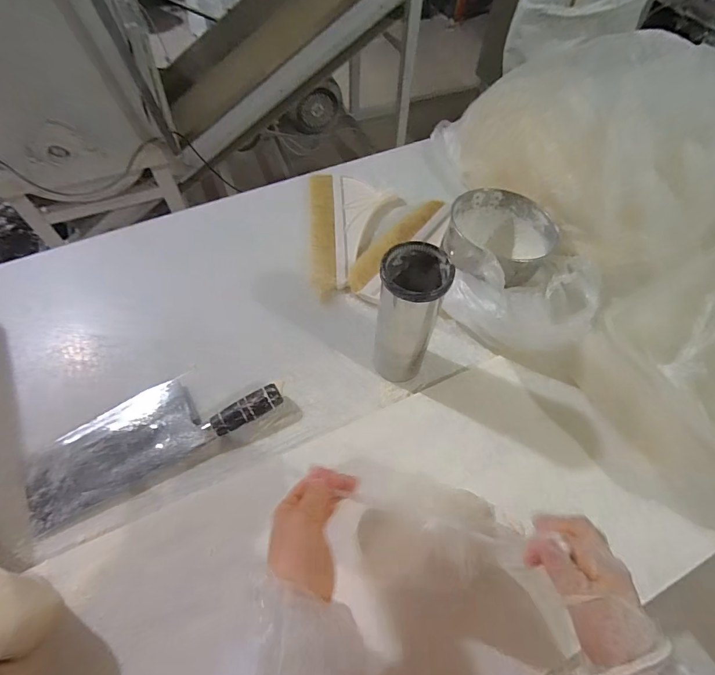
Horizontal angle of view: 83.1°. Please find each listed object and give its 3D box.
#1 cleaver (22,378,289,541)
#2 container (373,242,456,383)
[{"bbox_3d":[-0.254,0.109,0.502,0.296,0.023,0.110,-27,62,-16],"label":"cleaver"},{"bbox_3d":[0.061,-0.025,0.489,0.068,0.183,0.078,13,59,7],"label":"container"}]

